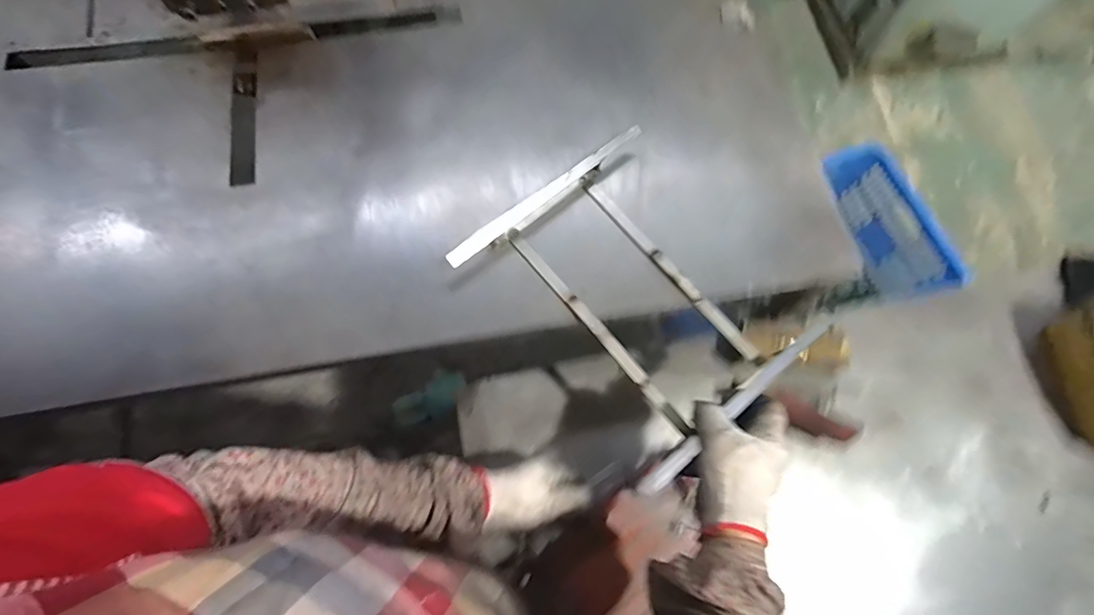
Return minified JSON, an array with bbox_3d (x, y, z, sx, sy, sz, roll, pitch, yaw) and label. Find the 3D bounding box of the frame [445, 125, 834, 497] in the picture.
[{"bbox_3d":[0.085,-0.011,0.486,0.225,0.036,0.279,-38,76,-14],"label":"frame"}]

